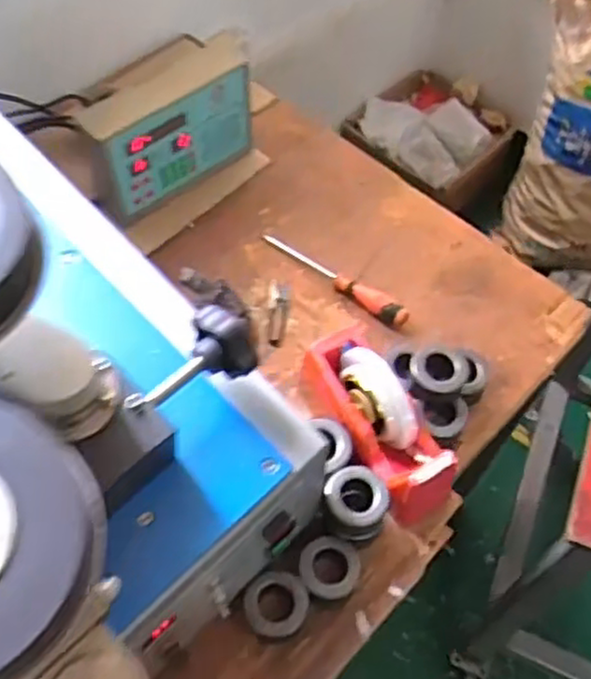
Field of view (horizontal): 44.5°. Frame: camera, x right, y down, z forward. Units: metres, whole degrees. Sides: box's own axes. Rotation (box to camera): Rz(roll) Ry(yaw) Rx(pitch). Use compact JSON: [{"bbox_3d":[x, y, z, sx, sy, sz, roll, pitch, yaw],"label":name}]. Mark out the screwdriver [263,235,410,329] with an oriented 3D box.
[{"bbox_3d":[0.050,-0.084,0.919,0.219,0.028,0.031,36,63,18],"label":"screwdriver"}]

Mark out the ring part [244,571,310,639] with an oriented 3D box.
[{"bbox_3d":[-0.018,0.254,0.693,0.060,0.024,0.057,-3,58,-5],"label":"ring part"}]

